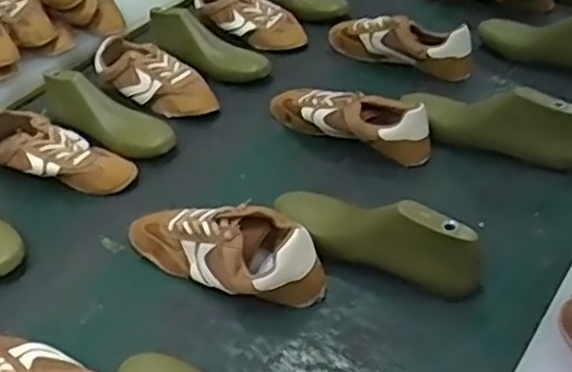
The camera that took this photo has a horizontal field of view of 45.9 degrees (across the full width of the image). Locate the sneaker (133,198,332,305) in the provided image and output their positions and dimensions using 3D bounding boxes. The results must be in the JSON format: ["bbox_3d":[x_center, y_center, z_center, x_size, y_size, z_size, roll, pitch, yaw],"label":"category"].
[{"bbox_3d":[-0.069,0.063,0.764,0.237,0.071,0.098,20,48,28],"label":"sneaker"}]

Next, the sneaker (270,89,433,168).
[{"bbox_3d":[0.085,-0.093,0.946,0.249,0.076,0.081,21,48,28],"label":"sneaker"}]

